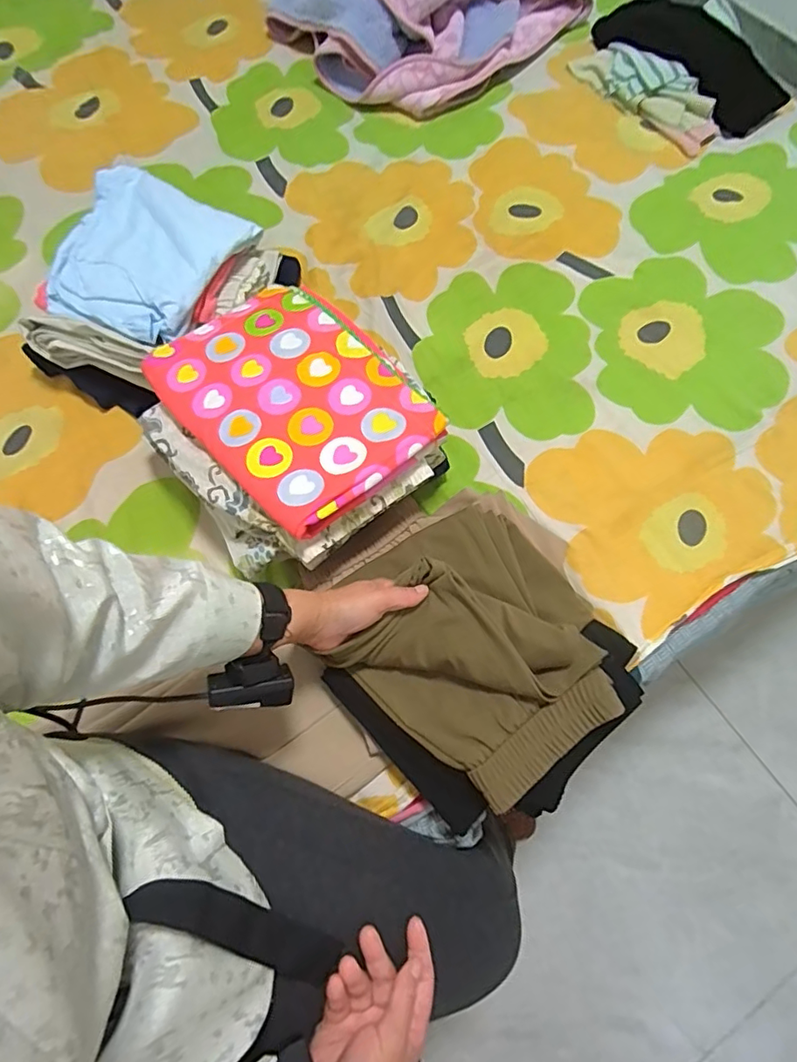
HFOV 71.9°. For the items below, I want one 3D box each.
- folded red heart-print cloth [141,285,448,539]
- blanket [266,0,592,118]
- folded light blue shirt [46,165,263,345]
[{"bbox_3d":[-0.117,-0.153,0.593,0.208,0.043,0.304,-41,76,-12],"label":"folded red heart-print cloth"},{"bbox_3d":[0.078,-0.938,0.922,0.516,0.150,0.363,-42,74,-12],"label":"blanket"},{"bbox_3d":[-0.332,-0.361,0.710,0.226,0.033,0.232,24,71,10],"label":"folded light blue shirt"}]

